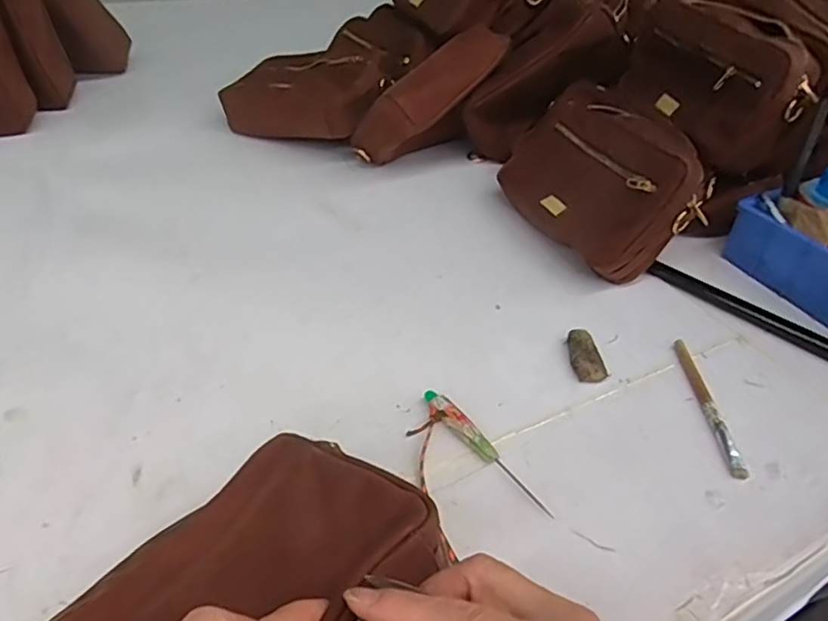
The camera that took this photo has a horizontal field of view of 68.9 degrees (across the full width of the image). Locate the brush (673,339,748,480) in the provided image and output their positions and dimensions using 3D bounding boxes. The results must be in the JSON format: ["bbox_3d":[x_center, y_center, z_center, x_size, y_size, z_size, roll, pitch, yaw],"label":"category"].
[{"bbox_3d":[0.217,0.067,0.443,0.013,0.010,0.128,5,40,0],"label":"brush"}]

